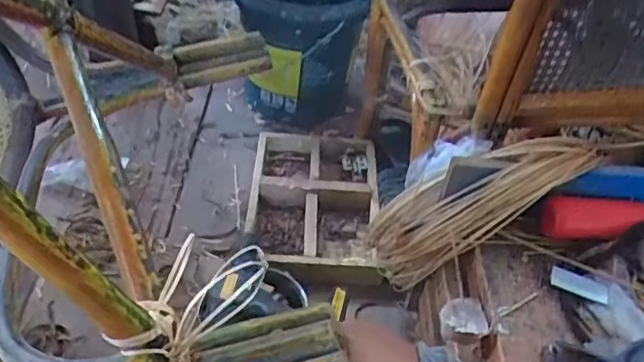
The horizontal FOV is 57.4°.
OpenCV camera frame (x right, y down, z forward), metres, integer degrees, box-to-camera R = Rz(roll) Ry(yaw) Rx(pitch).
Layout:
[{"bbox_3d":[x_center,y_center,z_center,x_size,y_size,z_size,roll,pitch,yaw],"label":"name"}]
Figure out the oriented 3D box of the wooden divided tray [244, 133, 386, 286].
[{"bbox_3d":[-0.017,0.039,1.165,0.250,0.083,0.394,5,44,-2],"label":"wooden divided tray"}]

